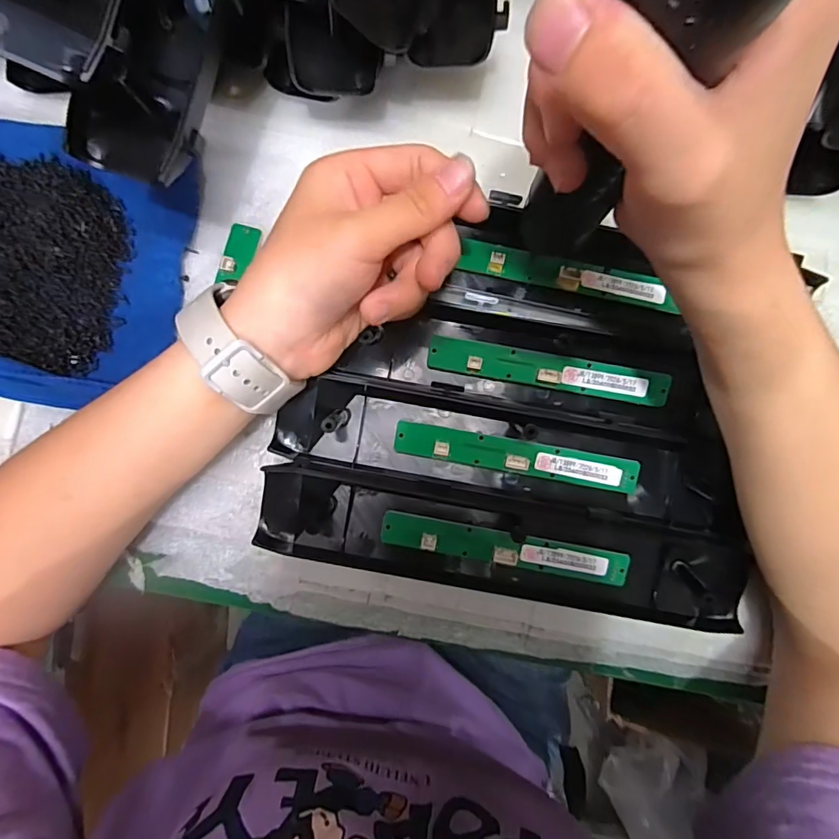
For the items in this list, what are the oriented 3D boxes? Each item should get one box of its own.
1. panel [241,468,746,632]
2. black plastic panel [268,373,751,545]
[{"bbox_3d":[0.048,0.073,0.278,0.272,0.018,0.054,10,87,-1],"label":"panel"},{"bbox_3d":[0.052,0.019,0.288,0.261,0.022,0.052,11,87,-1],"label":"black plastic panel"}]

